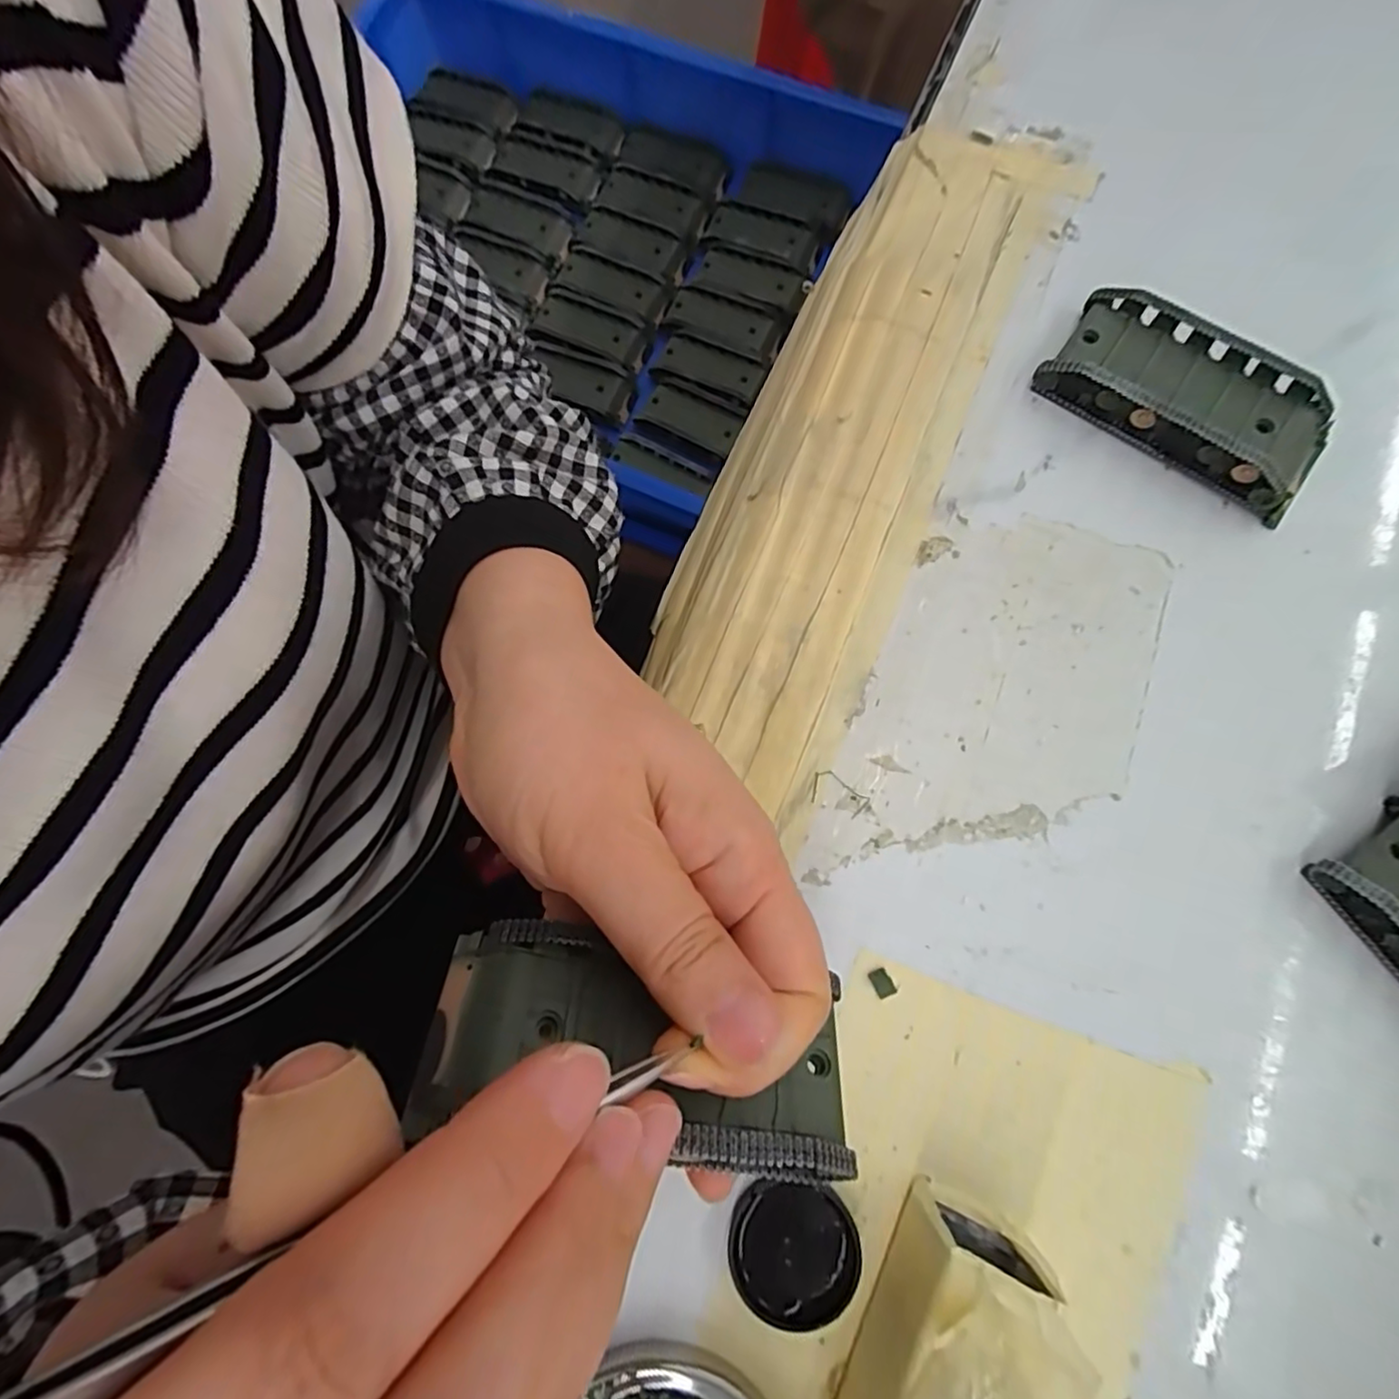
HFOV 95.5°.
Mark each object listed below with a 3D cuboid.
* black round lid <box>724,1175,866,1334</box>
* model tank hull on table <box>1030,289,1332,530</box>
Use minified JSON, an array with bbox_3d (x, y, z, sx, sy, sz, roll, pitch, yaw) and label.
[{"bbox_3d":[0.026,0.156,0.178,0.035,0.009,0.034,0,79,1],"label":"black round lid"},{"bbox_3d":[0.175,-0.108,0.228,0.095,0.020,0.043,37,81,8],"label":"model tank hull on table"}]

